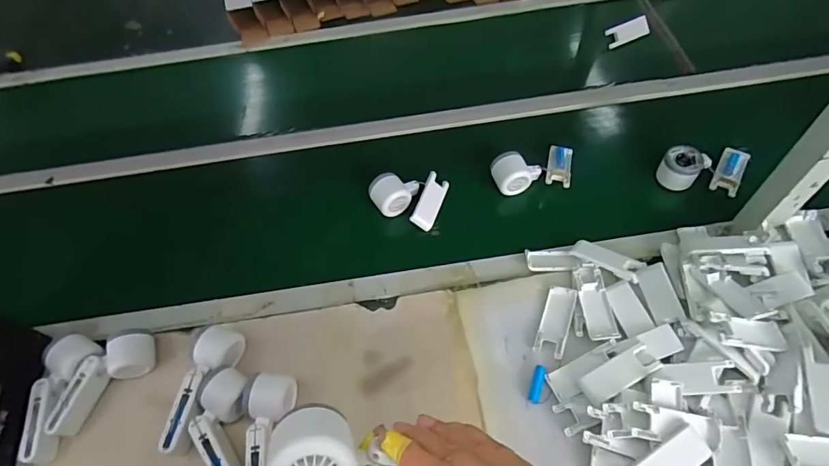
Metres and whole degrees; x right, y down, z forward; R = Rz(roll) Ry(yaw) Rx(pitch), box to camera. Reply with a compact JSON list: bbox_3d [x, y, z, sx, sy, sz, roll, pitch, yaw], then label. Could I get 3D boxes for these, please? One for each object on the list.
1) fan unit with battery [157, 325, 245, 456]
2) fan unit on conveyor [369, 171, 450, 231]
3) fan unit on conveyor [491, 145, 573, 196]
[{"bbox_3d":[-0.288,0.214,0.644,0.071,0.053,0.166,1,56,6],"label":"fan unit with battery"},{"bbox_3d":[-0.012,-0.069,0.794,0.116,0.048,0.099,16,59,16],"label":"fan unit on conveyor"},{"bbox_3d":[0.217,-0.109,0.798,0.158,0.045,0.095,-22,57,-10],"label":"fan unit on conveyor"}]

